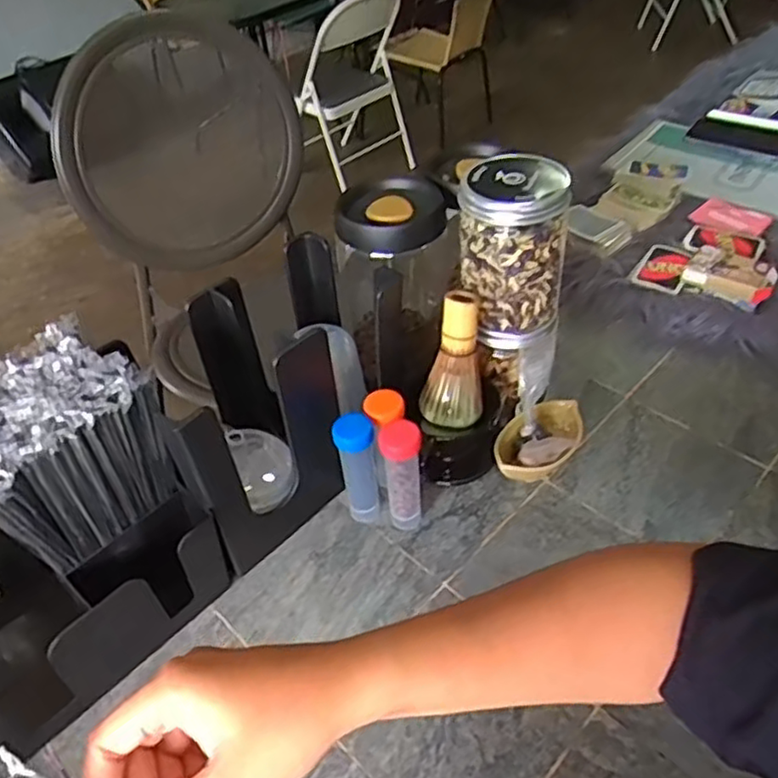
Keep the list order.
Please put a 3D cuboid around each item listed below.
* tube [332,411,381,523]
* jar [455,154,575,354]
[{"bbox_3d":[-0.026,0.073,0.599,0.032,0.117,0.031,-10,44,-5],"label":"tube"},{"bbox_3d":[0.107,-0.119,0.594,0.088,0.146,0.072,1,44,6],"label":"jar"}]

